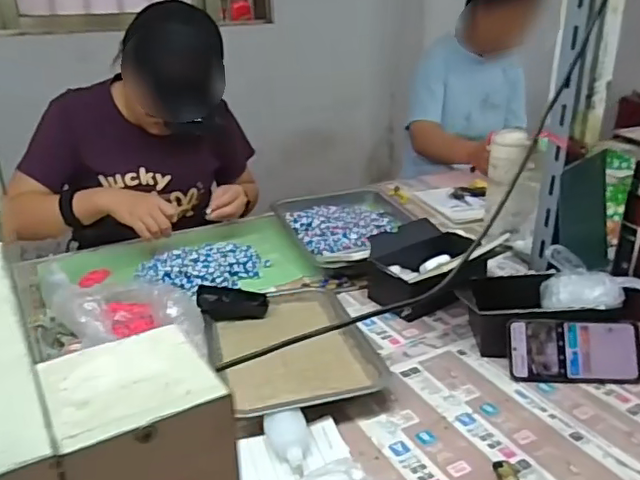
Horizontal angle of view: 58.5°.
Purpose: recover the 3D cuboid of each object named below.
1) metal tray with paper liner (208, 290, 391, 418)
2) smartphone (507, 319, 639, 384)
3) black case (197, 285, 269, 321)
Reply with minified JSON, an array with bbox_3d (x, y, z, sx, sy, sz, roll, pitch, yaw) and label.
[{"bbox_3d":[-0.046,0.142,0.800,0.211,0.028,0.303,-6,24,-12],"label":"metal tray with paper liner"},{"bbox_3d":[0.329,0.144,0.740,0.161,0.079,0.009,0,-12,6],"label":"smartphone"},{"bbox_3d":[-0.136,0.098,0.895,0.106,0.040,0.041,-3,24,-4],"label":"black case"}]

